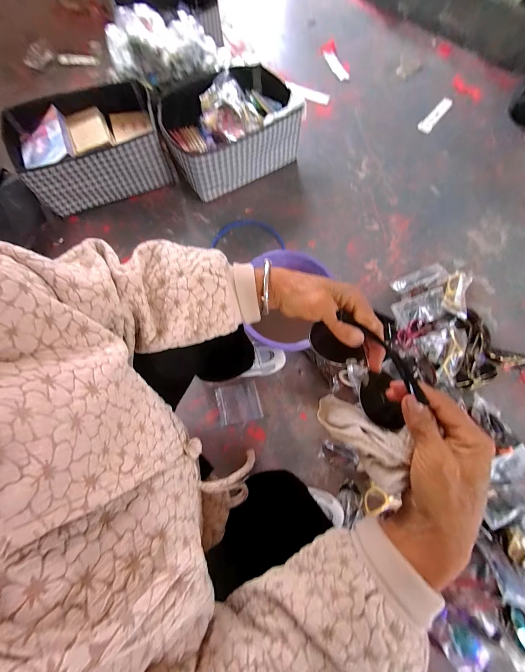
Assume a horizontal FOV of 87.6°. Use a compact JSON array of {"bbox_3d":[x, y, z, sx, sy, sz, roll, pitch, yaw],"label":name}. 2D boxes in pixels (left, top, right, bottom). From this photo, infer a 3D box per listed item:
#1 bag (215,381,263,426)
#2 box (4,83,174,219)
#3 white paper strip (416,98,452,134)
[{"bbox_3d":[-0.066,0.185,0.757,0.115,0.007,0.103,-9,66,-12],"label":"bag"},{"bbox_3d":[-0.566,-0.633,0.920,0.438,0.167,0.317,-20,73,-8],"label":"box"},{"bbox_3d":[0.781,-0.998,1.234,0.060,0.004,0.279,35,72,13],"label":"white paper strip"}]

